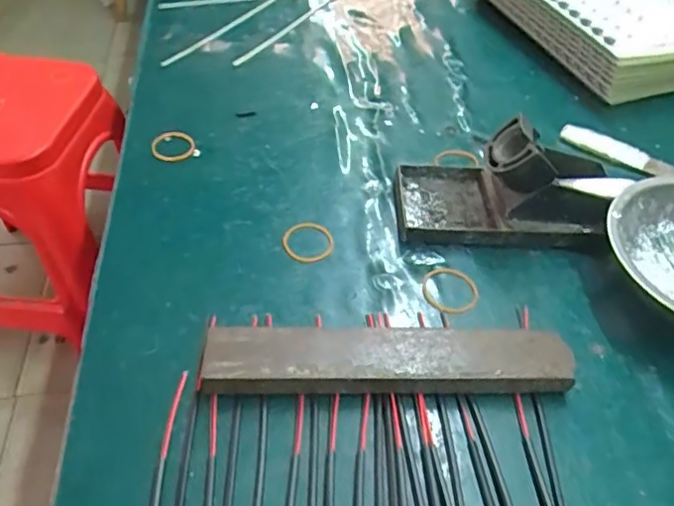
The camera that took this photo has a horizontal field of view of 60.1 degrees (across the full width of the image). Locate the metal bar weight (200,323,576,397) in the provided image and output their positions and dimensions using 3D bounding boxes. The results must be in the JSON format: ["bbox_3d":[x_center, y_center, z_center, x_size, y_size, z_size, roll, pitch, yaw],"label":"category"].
[{"bbox_3d":[0.028,0.059,0.325,0.197,0.020,0.037,1,47,-3],"label":"metal bar weight"}]

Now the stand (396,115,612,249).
[{"bbox_3d":[0.117,-0.050,0.405,0.144,0.064,0.071,3,47,-2],"label":"stand"}]

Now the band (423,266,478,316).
[{"bbox_3d":[0.072,0.023,0.373,0.034,0.004,0.038,3,47,-2],"label":"band"}]

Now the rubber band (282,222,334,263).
[{"bbox_3d":[-0.020,-0.009,0.394,0.034,0.004,0.036,-7,48,-11],"label":"rubber band"}]

